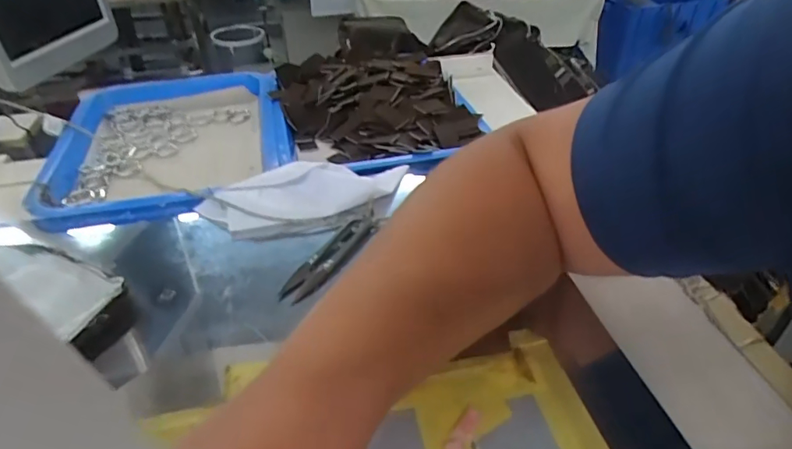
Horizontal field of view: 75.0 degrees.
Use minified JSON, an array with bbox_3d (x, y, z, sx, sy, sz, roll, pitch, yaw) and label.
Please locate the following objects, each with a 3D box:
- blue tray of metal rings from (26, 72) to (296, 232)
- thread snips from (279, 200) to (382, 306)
[{"bbox_3d":[-0.240,-0.088,0.579,0.231,0.051,0.288,-10,39,-12],"label":"blue tray of metal rings"},{"bbox_3d":[-0.048,0.020,0.416,0.032,0.010,0.127,20,42,24],"label":"thread snips"}]

